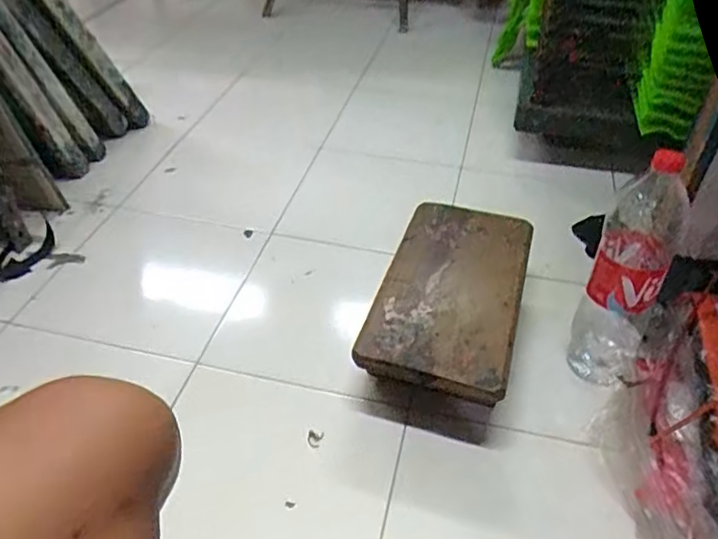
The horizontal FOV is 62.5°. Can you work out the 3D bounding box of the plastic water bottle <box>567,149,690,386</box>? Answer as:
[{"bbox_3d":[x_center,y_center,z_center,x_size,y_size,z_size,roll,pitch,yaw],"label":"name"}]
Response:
[{"bbox_3d":[0.328,0.015,0.725,0.093,0.306,0.075,23,46,22],"label":"plastic water bottle"}]

